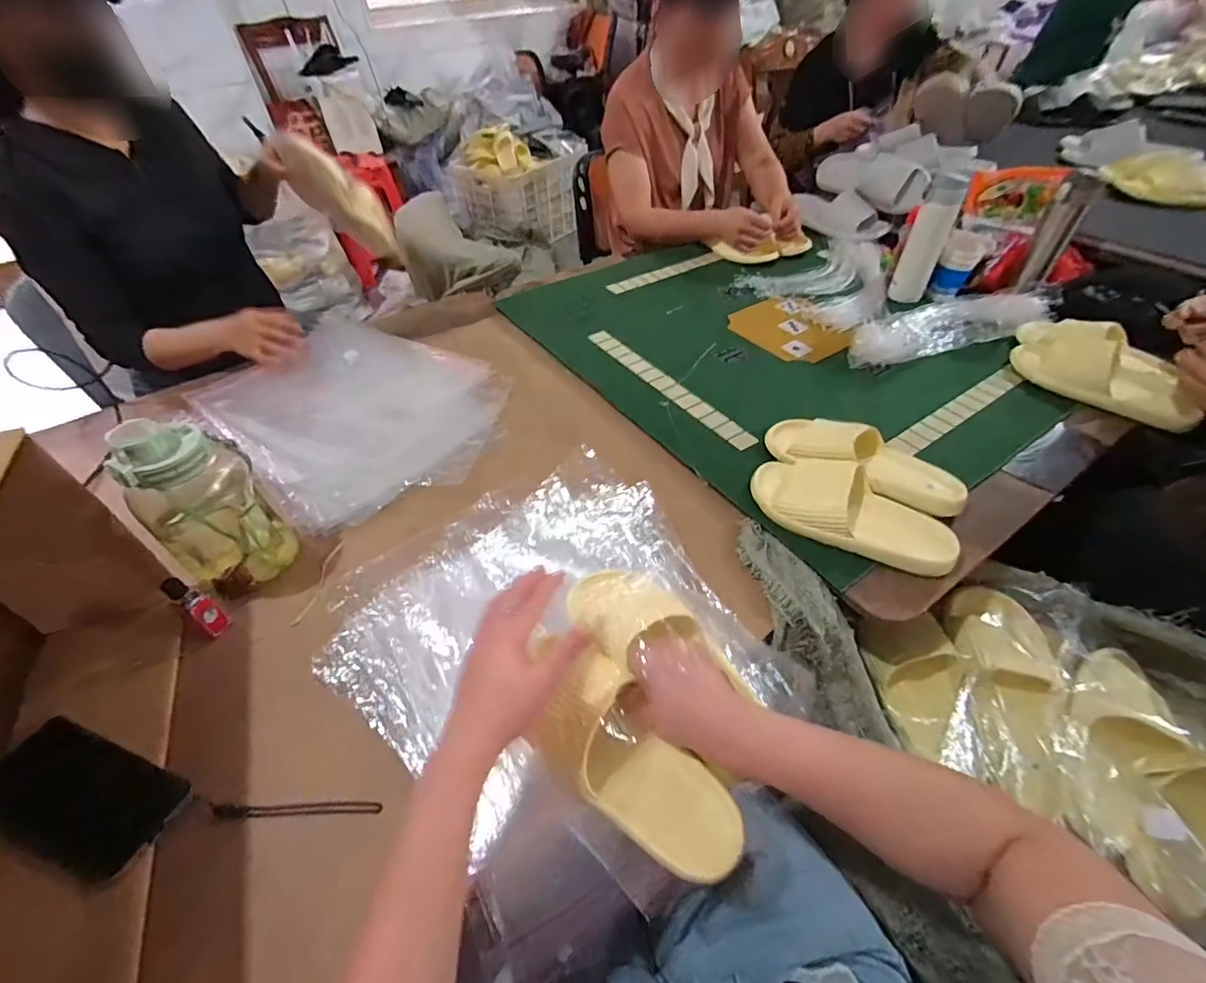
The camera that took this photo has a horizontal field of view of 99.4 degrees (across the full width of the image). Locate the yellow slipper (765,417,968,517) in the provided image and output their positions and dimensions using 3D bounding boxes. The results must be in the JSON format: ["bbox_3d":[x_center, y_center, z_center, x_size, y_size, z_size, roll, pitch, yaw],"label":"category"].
[{"bbox_3d":[0.351,-0.042,0.689,0.249,0.062,0.094,16,50,16],"label":"yellow slipper"}]

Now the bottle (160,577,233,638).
[{"bbox_3d":[-0.425,0.118,0.536,0.025,0.082,0.024,26,54,24],"label":"bottle"}]

